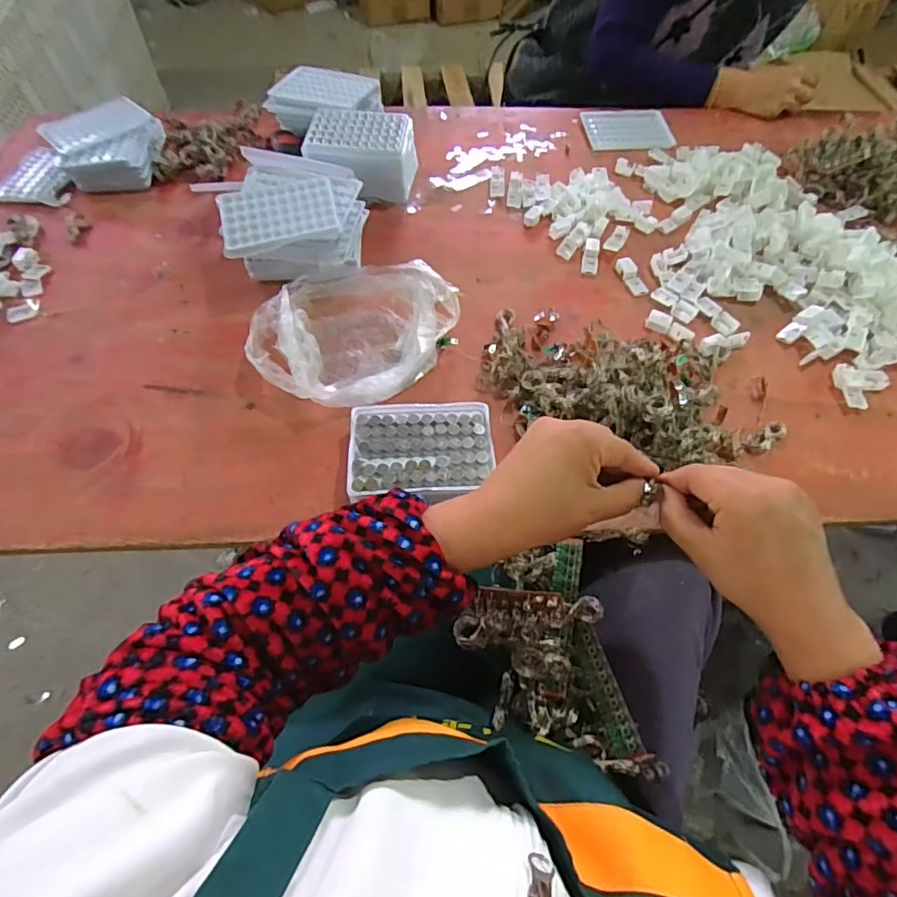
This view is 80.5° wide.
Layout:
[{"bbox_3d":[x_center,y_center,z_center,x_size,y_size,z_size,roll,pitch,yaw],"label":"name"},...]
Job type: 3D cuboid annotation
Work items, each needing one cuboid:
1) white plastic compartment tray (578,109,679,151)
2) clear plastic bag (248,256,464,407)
[{"bbox_3d":[0.276,-0.489,0.814,0.128,0.006,0.117,-2,60,-2],"label":"white plastic compartment tray"},{"bbox_3d":[-0.096,-0.126,0.561,0.206,0.061,0.152,-30,64,-17],"label":"clear plastic bag"}]

